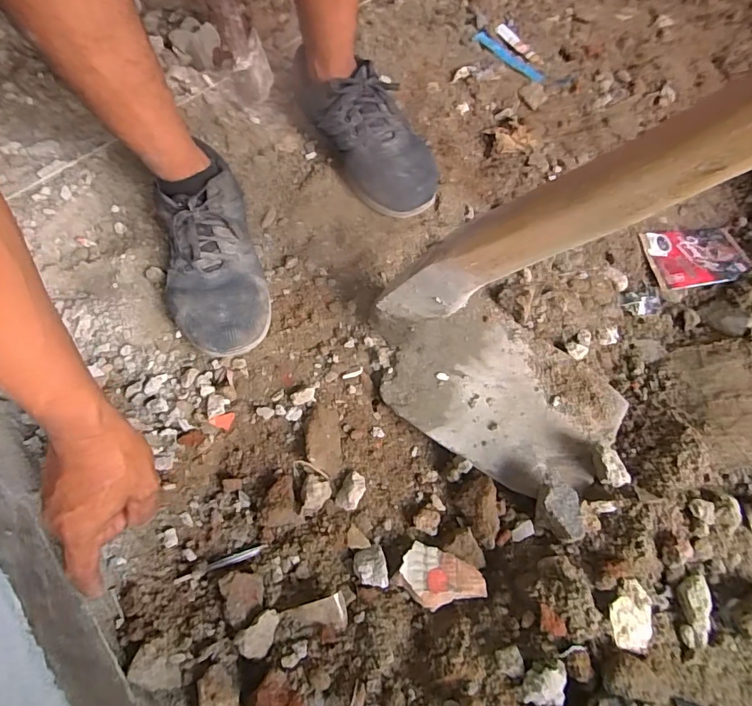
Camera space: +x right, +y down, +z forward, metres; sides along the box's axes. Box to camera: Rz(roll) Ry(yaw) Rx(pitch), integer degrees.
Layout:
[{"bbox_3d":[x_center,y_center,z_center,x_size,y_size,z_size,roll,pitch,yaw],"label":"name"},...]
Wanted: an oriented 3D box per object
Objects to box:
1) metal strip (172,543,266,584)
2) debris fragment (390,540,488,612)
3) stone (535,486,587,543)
[{"bbox_3d":[-0.140,0.191,0.441,0.081,0.008,0.009,-14,63,-23],"label":"metal strip"},{"bbox_3d":[0.055,0.196,0.417,0.070,0.014,0.046,23,53,21],"label":"debris fragment"},{"bbox_3d":[0.160,0.142,0.428,0.033,0.037,0.045,1,65,2],"label":"stone"}]

